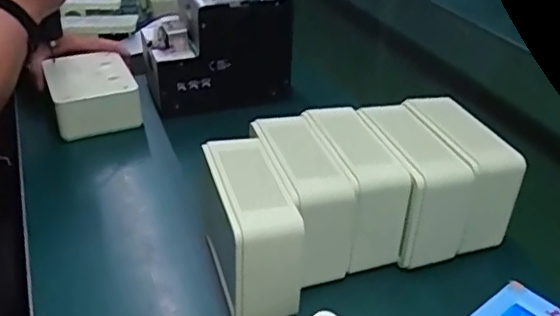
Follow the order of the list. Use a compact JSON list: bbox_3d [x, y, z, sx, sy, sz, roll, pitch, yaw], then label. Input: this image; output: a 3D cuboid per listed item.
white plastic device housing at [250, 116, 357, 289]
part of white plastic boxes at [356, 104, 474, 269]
[{"bbox_3d":[0.018,0.036,0.534,0.059,0.098,0.140,-8,33,-17],"label":"white plastic device housing"},{"bbox_3d":[0.122,0.023,0.562,0.065,0.101,0.124,-8,33,-17],"label":"part of white plastic boxes"}]

